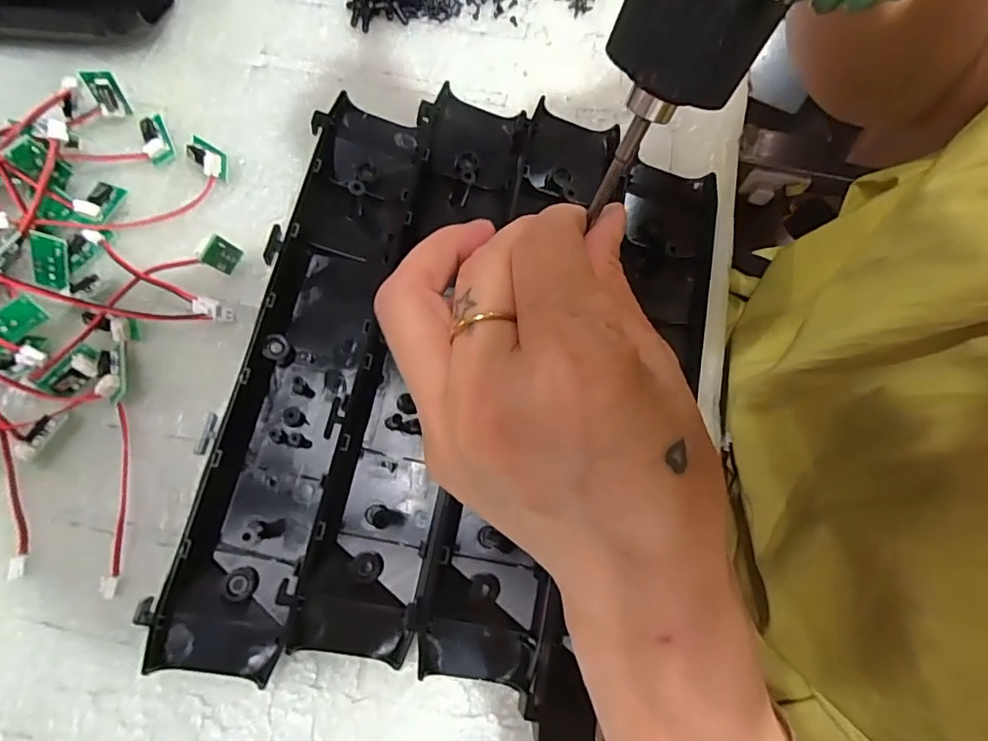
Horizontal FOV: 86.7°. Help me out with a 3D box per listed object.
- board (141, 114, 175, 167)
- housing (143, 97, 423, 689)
[{"bbox_3d":[-0.185,-0.127,0.286,0.014,0.005,0.027,-21,89,-27],"label":"board"},{"bbox_3d":[-0.095,-0.009,0.247,0.061,0.023,0.271,10,75,3],"label":"housing"}]

